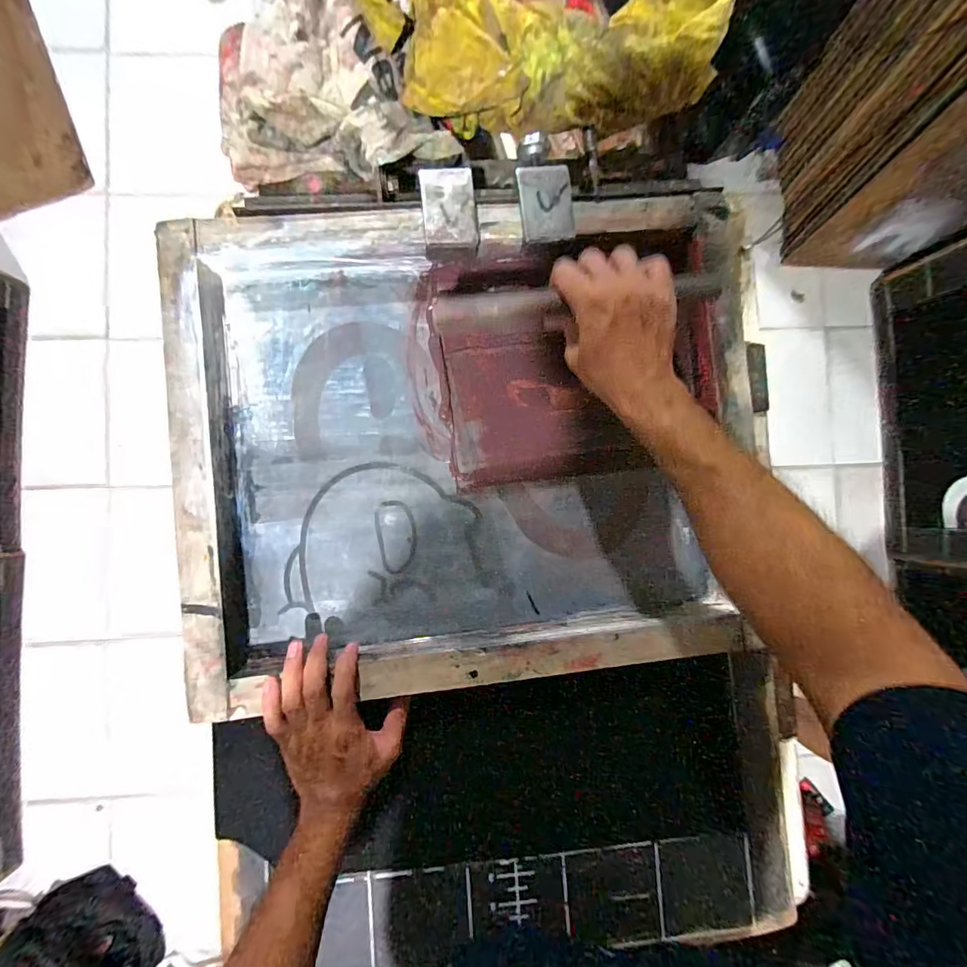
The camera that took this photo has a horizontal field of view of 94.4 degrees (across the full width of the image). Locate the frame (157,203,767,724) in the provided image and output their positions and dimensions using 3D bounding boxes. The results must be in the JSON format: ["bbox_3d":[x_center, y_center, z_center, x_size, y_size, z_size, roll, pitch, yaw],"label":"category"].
[{"bbox_3d":[-0.006,-0.042,0.467,0.576,0.053,0.471,-5,87,-3],"label":"frame"}]

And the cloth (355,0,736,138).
[{"bbox_3d":[0.063,-0.443,0.438,0.371,0.136,0.141,-6,87,-3],"label":"cloth"}]

